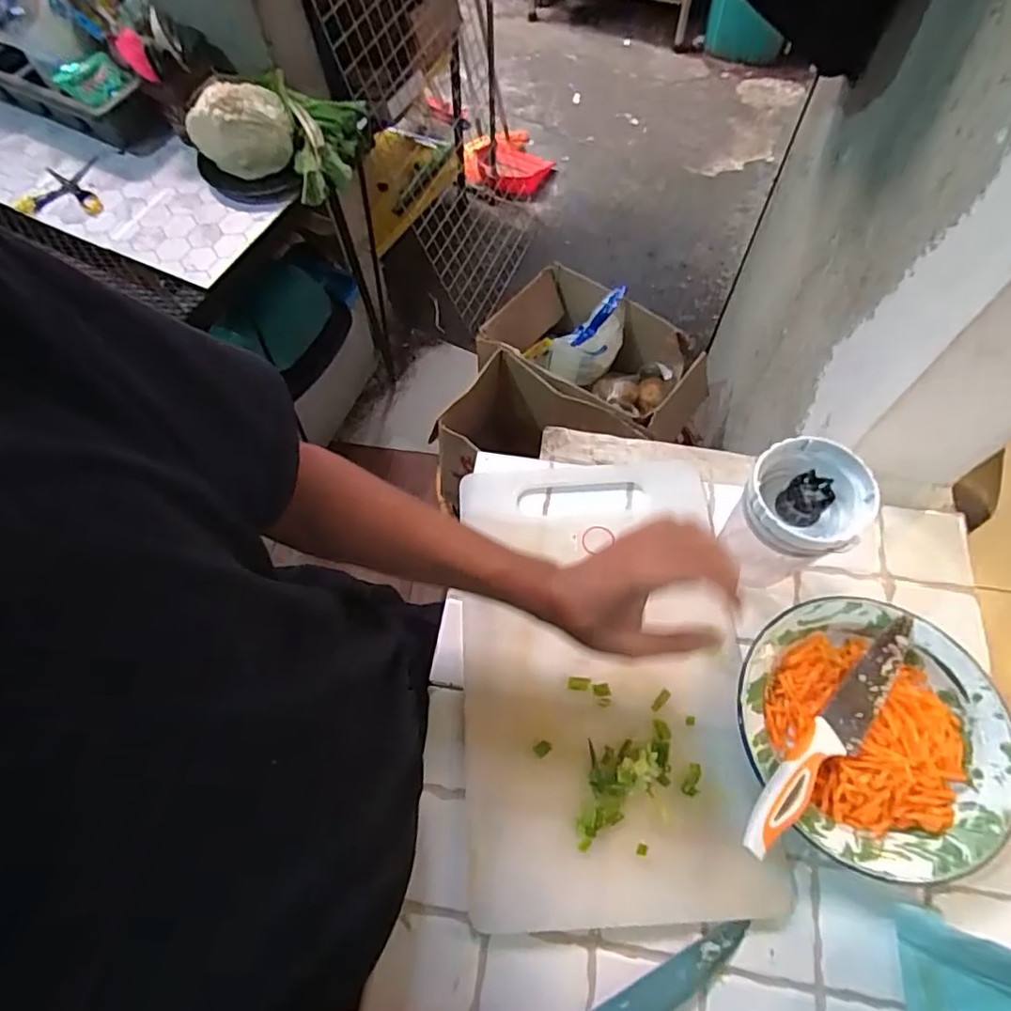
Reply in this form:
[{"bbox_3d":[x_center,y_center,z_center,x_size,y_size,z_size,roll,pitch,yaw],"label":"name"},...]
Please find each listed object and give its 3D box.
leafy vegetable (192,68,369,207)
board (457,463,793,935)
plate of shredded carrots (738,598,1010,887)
[{"bbox_3d":[-0.398,-0.682,1.042,0.261,0.146,0.182,21,68,13],"label":"leafy vegetable"},{"bbox_3d":[0.083,0.140,0.529,0.243,0.013,0.398,-4,65,1],"label":"board"},{"bbox_3d":[0.302,0.183,0.482,0.207,0.030,0.206,-1,65,2],"label":"plate of shredded carrots"}]

